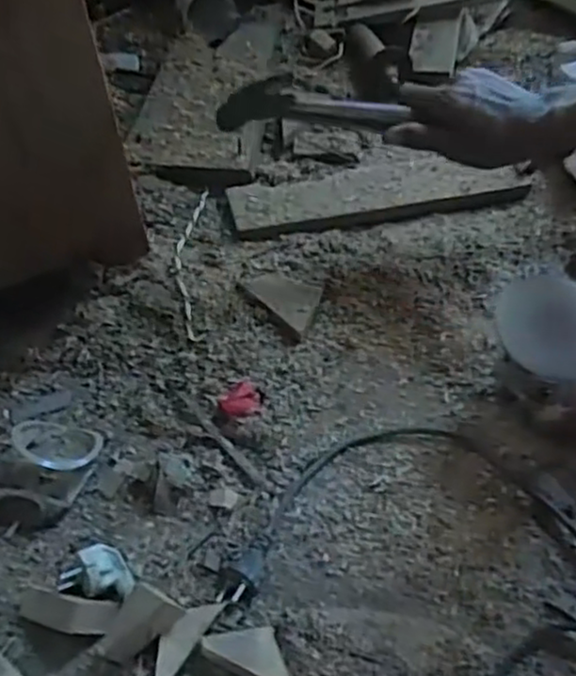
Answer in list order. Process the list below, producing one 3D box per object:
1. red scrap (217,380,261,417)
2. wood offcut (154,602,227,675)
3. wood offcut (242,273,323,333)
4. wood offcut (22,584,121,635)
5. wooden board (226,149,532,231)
[{"bbox_3d":[-0.041,0.054,0.630,0.036,0.021,0.036,0,55,-1],"label":"red scrap"},{"bbox_3d":[-0.076,0.224,0.521,0.020,0.016,0.070,29,60,17],"label":"wood offcut"},{"bbox_3d":[-0.005,-0.044,0.705,0.077,0.020,0.052,26,59,16],"label":"wood offcut"},{"bbox_3d":[-0.170,0.206,0.531,0.075,0.021,0.029,10,56,6],"label":"wood offcut"},{"bbox_3d":[0.100,-0.169,0.786,0.329,0.033,0.079,-11,56,-9],"label":"wooden board"}]

